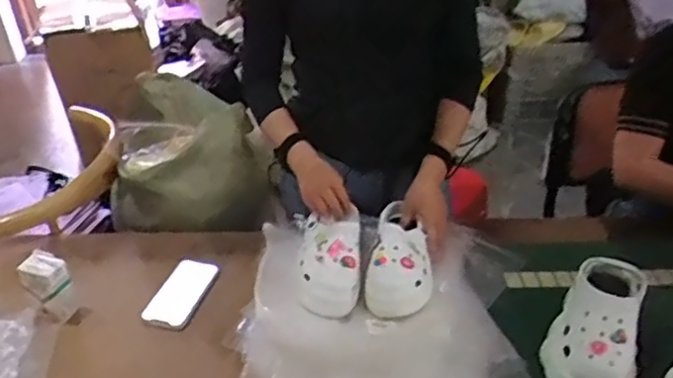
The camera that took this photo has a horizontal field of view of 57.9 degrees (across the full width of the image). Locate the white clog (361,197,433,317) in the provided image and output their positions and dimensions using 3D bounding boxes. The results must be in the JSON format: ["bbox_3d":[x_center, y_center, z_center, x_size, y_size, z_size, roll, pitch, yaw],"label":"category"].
[{"bbox_3d":[0.117,0.113,1.043,0.112,0.079,0.230,5,35,11],"label":"white clog"}]

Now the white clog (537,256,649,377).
[{"bbox_3d":[0.402,0.215,0.948,0.127,0.113,0.270,15,38,23],"label":"white clog"}]

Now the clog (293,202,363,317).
[{"bbox_3d":[-0.010,0.117,1.043,0.103,0.081,0.199,1,34,4],"label":"clog"}]

